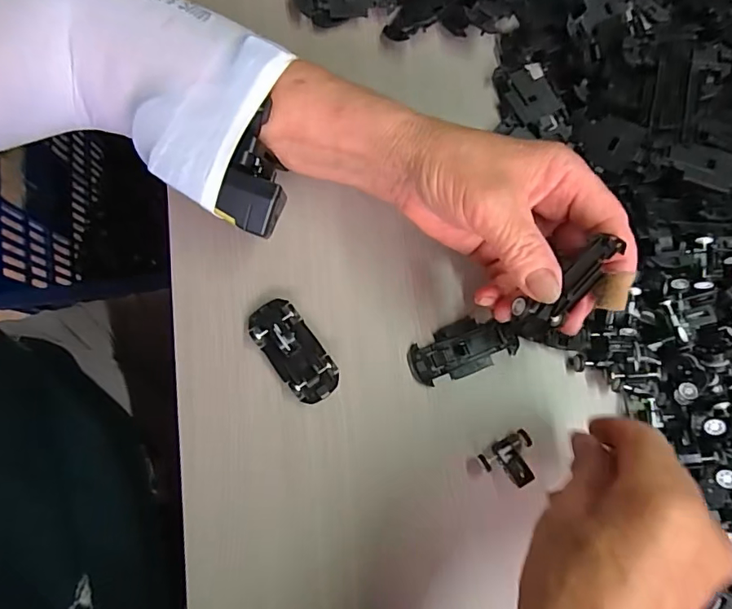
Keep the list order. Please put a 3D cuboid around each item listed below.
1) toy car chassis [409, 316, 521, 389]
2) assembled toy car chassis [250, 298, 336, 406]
[{"bbox_3d":[0.057,0.027,0.296,0.064,0.004,0.031,-22,81,-5],"label":"toy car chassis"},{"bbox_3d":[-0.043,0.027,0.289,0.030,0.014,0.064,-38,82,-7],"label":"assembled toy car chassis"}]

